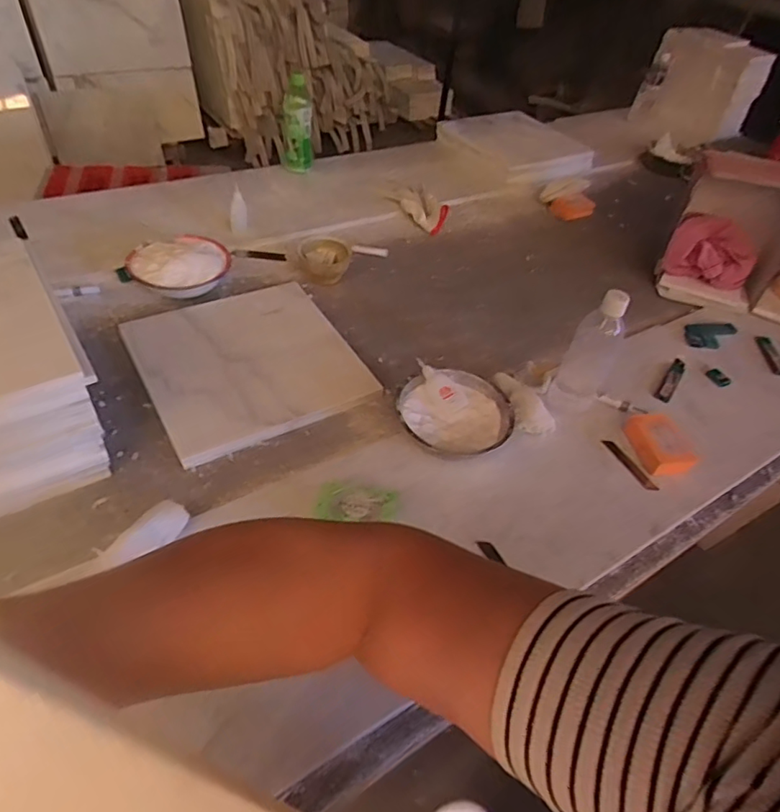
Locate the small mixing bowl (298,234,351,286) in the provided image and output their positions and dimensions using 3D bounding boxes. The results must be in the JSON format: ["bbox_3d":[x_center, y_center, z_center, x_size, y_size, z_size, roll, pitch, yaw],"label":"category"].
[{"bbox_3d":[-0.126,-0.280,1.081,0.095,0.057,0.098,4,47,-4],"label":"small mixing bowl"}]

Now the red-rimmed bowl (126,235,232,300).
[{"bbox_3d":[-0.371,-0.247,0.996,0.169,0.056,0.156,-9,49,-15],"label":"red-rimmed bowl"}]

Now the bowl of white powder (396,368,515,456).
[{"bbox_3d":[0.091,0.014,0.814,0.158,0.047,0.142,6,47,-2],"label":"bowl of white powder"}]

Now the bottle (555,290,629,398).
[{"bbox_3d":[0.307,-0.091,0.837,0.072,0.190,0.069,25,49,15],"label":"bottle"}]

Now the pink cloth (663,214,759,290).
[{"bbox_3d":[0.715,-0.340,1.243,0.181,0.133,0.065,24,51,14],"label":"pink cloth"}]

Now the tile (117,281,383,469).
[{"bbox_3d":[-0.219,-0.075,0.871,0.303,0.021,0.298,-21,53,-25],"label":"tile"}]

